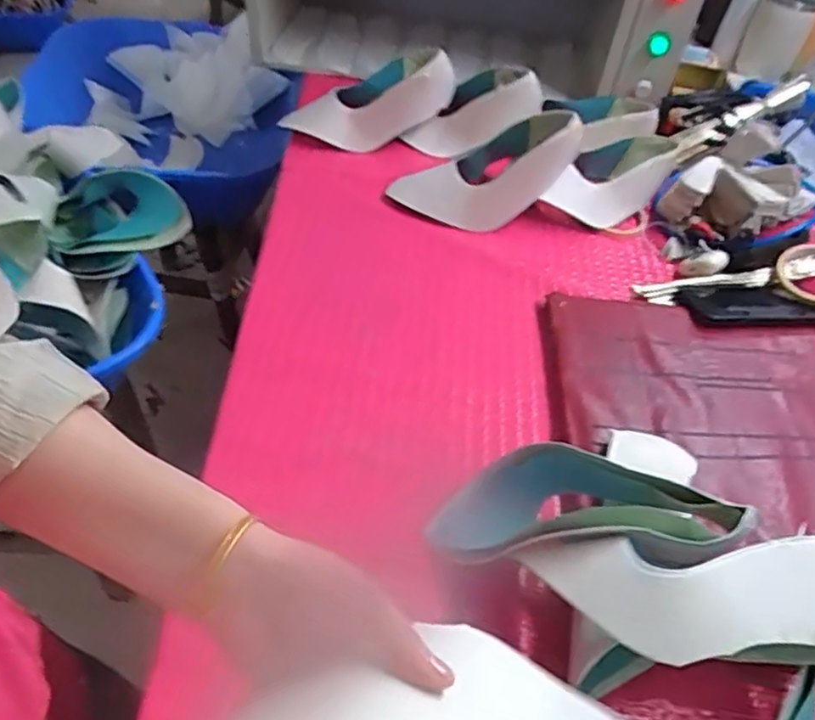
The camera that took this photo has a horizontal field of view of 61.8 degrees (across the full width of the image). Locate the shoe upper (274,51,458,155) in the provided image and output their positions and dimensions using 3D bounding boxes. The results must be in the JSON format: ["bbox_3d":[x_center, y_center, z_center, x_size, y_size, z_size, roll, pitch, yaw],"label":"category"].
[{"bbox_3d":[-0.052,-0.362,0.976,0.249,0.086,0.094,-14,44,18],"label":"shoe upper"}]

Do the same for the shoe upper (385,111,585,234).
[{"bbox_3d":[0.095,-0.246,0.863,0.209,0.122,0.140,21,48,11],"label":"shoe upper"}]

